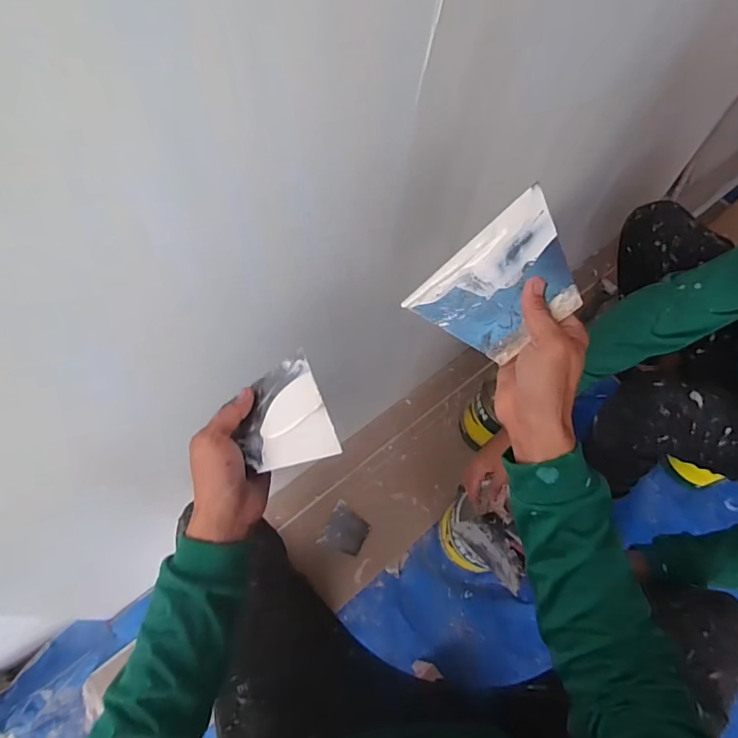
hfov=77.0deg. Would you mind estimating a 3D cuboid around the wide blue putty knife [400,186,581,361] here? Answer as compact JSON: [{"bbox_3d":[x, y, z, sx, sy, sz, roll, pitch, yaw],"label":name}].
[{"bbox_3d":[0.110,-0.067,0.390,0.133,0.004,0.098,-39,78,21],"label":"wide blue putty knife"}]

